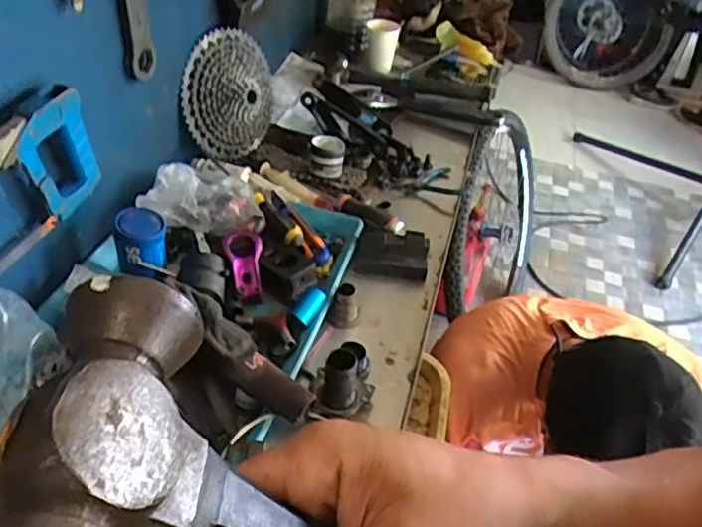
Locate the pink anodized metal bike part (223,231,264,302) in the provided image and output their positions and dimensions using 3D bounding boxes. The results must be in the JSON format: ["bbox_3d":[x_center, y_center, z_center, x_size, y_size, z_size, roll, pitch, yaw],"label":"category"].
[{"bbox_3d":[-0.132,0.003,0.788,0.045,0.034,0.089,-2,74,-12],"label":"pink anodized metal bike part"}]

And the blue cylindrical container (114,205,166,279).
[{"bbox_3d":[-0.244,-0.023,0.738,0.056,0.060,0.062,-8,42,-17],"label":"blue cylindrical container"}]

